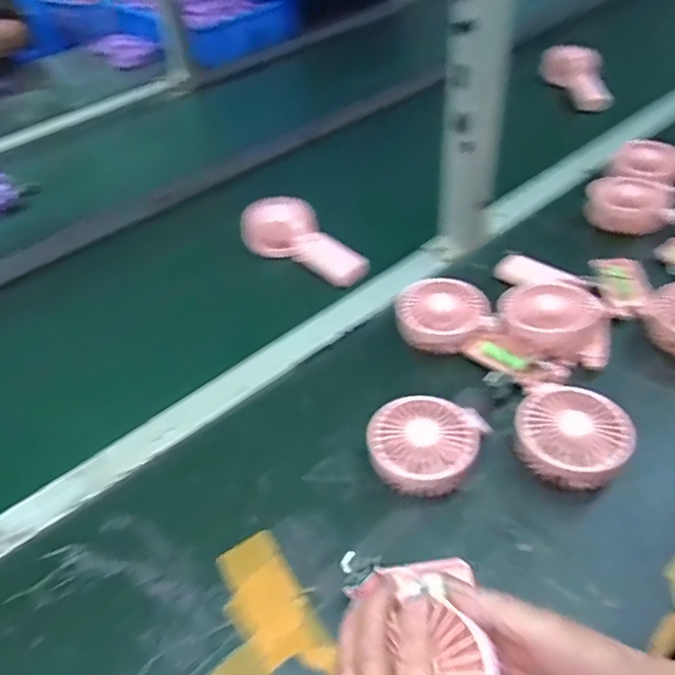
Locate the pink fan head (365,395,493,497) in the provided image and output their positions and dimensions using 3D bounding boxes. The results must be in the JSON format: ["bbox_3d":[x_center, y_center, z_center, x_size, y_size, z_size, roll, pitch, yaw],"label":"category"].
[{"bbox_3d":[0.074,0.096,0.508,0.091,0.049,0.091,-3,46,3],"label":"pink fan head"}]

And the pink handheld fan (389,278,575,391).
[{"bbox_3d":[0.145,-0.002,0.597,0.179,0.039,0.082,30,56,30],"label":"pink handheld fan"}]

